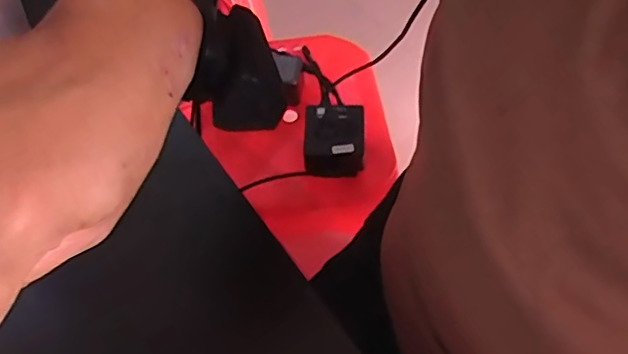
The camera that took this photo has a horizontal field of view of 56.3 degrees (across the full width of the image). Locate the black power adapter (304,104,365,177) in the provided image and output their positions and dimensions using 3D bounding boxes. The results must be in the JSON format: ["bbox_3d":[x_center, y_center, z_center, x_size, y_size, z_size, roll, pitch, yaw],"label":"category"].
[{"bbox_3d":[0.025,-0.043,0.719,0.071,0.035,0.093,-1,53,2],"label":"black power adapter"}]

